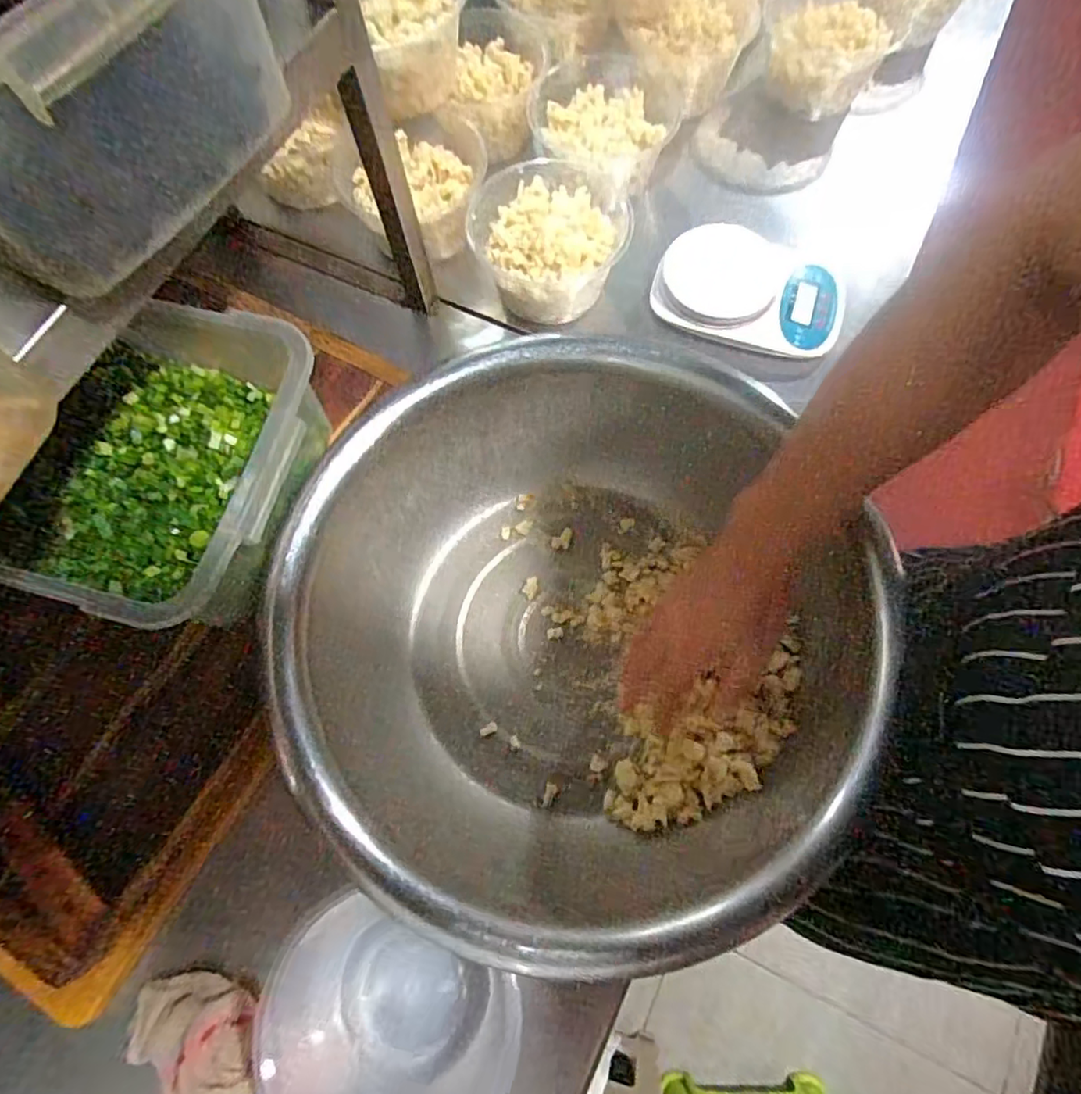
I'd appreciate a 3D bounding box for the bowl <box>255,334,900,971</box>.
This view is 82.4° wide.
[{"bbox_3d":[0.012,0.061,0.514,0.413,0.142,0.418,0,70,1],"label":"bowl"}]

